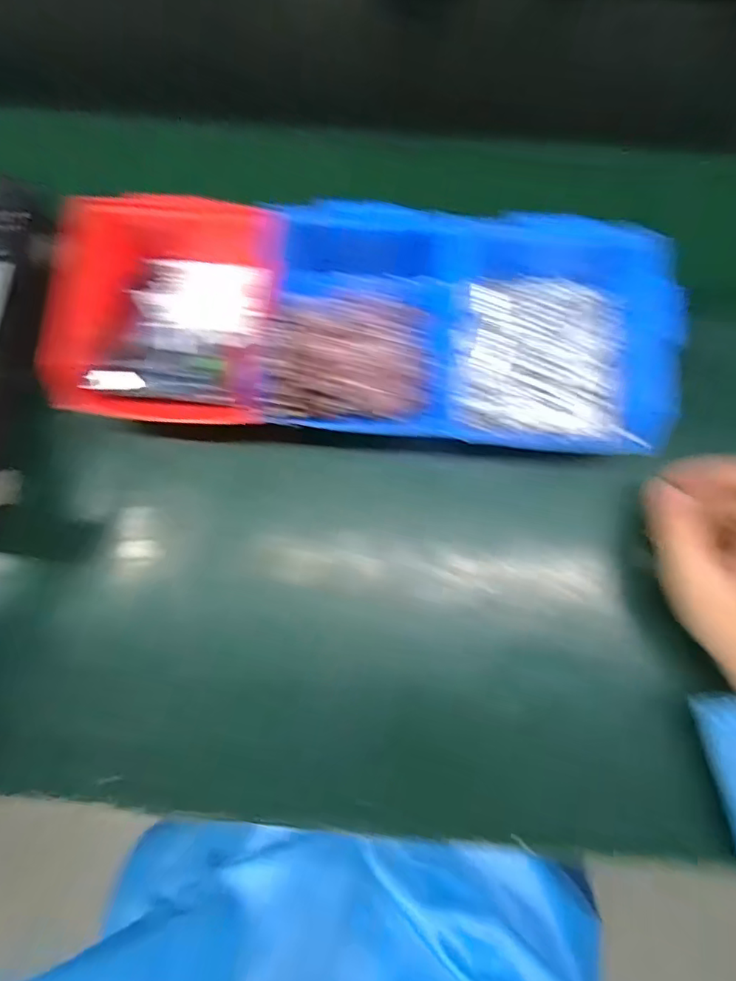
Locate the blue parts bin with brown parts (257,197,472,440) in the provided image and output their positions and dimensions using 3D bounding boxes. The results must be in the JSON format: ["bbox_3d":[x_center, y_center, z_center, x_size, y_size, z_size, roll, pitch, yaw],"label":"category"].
[{"bbox_3d":[-0.001,-0.105,0.344,0.122,0.059,0.134,4,75,-1],"label":"blue parts bin with brown parts"}]

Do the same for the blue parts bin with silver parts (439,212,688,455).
[{"bbox_3d":[0.117,-0.099,0.346,0.129,0.057,0.140,5,75,-1],"label":"blue parts bin with silver parts"}]

